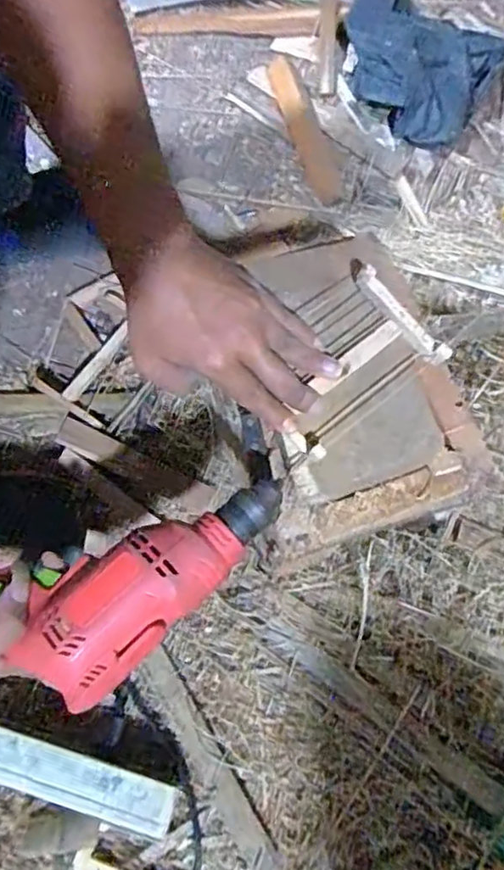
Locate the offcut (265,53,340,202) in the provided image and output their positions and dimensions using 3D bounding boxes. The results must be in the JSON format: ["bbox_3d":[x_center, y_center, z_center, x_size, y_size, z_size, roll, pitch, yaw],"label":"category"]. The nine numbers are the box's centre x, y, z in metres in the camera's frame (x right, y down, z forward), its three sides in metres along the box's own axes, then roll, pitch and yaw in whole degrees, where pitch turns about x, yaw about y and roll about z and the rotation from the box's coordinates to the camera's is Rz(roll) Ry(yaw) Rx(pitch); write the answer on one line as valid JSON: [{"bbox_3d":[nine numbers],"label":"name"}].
[{"bbox_3d":[0.073,-0.414,0.847,0.042,0.020,0.245,-17,70,-5],"label":"offcut"}]

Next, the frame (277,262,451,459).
[{"bbox_3d":[0.065,-0.060,0.485,0.142,0.029,0.107,-37,73,-12],"label":"frame"}]

